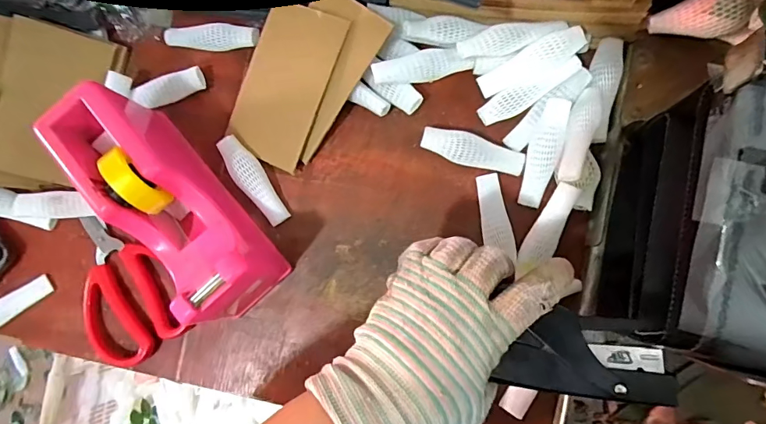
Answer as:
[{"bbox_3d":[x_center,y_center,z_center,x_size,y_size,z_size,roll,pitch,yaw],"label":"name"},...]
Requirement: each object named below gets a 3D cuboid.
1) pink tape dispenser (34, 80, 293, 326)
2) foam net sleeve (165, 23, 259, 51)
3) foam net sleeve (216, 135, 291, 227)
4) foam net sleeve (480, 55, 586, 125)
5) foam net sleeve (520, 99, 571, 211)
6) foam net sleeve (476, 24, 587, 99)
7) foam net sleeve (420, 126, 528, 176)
[{"bbox_3d":[-0.172,-0.008,0.354,0.062,0.102,0.204,-41,82,-1],"label":"pink tape dispenser"},{"bbox_3d":[-0.158,-0.164,0.409,0.092,0.015,0.023,6,83,4],"label":"foam net sleeve"},{"bbox_3d":[-0.116,-0.028,0.391,0.024,0.021,0.088,-30,82,0],"label":"foam net sleeve"},{"bbox_3d":[0.125,-0.103,0.375,0.089,0.007,0.022,-29,84,17],"label":"foam net sleeve"},{"bbox_3d":[0.134,-0.049,0.365,0.024,0.019,0.089,12,88,7],"label":"foam net sleeve"},{"bbox_3d":[0.124,-0.126,0.368,0.088,0.010,0.024,-27,84,17],"label":"foam net sleeve"},{"bbox_3d":[0.078,-0.053,0.377,0.088,0.016,0.026,12,84,5],"label":"foam net sleeve"}]

